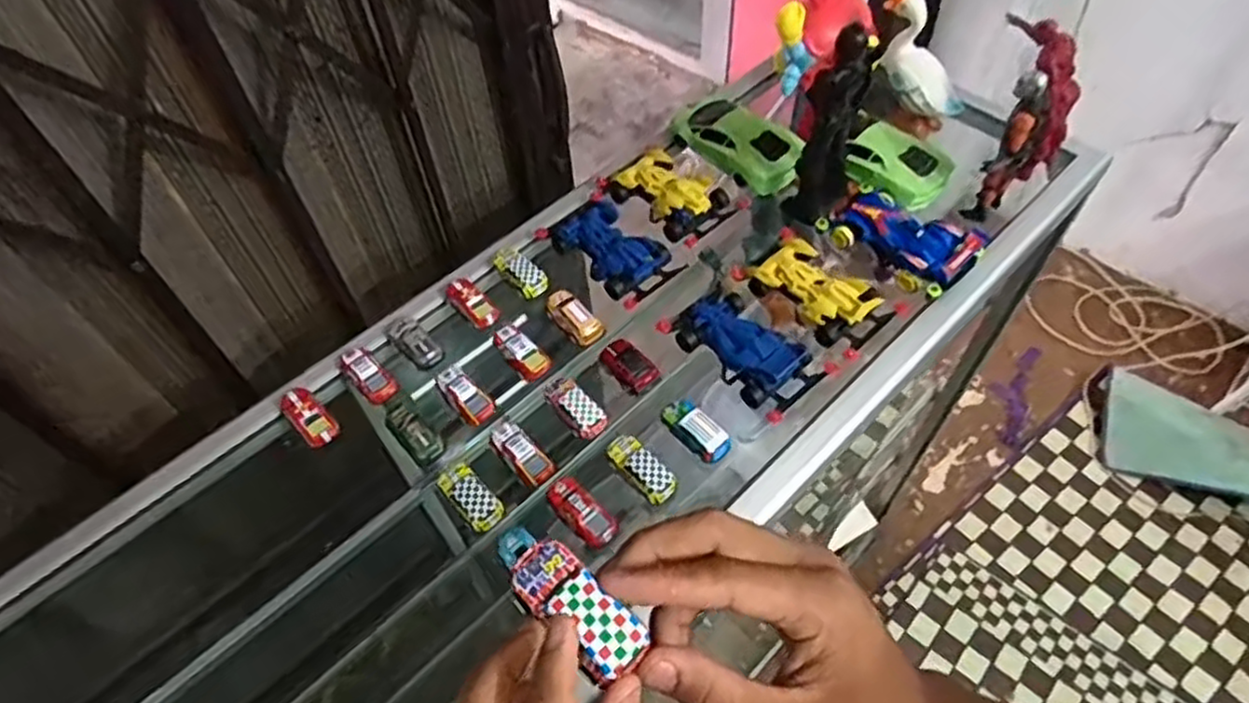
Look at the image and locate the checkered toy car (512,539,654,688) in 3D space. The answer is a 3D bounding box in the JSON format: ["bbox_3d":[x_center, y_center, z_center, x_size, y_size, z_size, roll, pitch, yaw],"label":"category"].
[{"bbox_3d":[-0.019,0.102,0.294,0.060,0.014,0.027,39,65,23],"label":"checkered toy car"}]

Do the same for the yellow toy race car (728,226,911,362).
[{"bbox_3d":[0.185,-0.062,0.698,0.142,0.044,0.085,38,64,26],"label":"yellow toy race car"}]

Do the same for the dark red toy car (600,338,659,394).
[{"bbox_3d":[0.003,0.010,0.647,0.026,0.019,0.053,-37,60,-21],"label":"dark red toy car"}]

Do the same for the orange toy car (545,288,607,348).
[{"bbox_3d":[-0.048,-0.033,0.692,0.027,0.020,0.069,-36,60,-21],"label":"orange toy car"}]

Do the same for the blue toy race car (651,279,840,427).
[{"bbox_3d":[0.107,-0.008,0.661,0.082,0.036,0.142,-38,60,-22],"label":"blue toy race car"}]

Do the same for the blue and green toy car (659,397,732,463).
[{"bbox_3d":[0.058,0.064,0.615,0.028,0.025,0.062,-38,61,-22],"label":"blue and green toy car"}]

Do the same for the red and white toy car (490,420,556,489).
[{"bbox_3d":[-0.087,0.081,0.608,0.028,0.014,0.069,-36,60,-21],"label":"red and white toy car"}]

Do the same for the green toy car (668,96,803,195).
[{"bbox_3d":[0.119,-0.237,0.824,0.087,0.057,0.175,-27,57,-16],"label":"green toy car"}]

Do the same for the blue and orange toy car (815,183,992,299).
[{"bbox_3d":[0.271,-0.114,0.726,0.082,0.033,0.139,-39,61,-22],"label":"blue and orange toy car"}]

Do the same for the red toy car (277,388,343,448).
[{"bbox_3d":[-0.272,0.056,0.636,0.029,0.015,0.060,-40,61,-23],"label":"red toy car"}]

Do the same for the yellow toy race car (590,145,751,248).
[{"bbox_3d":[0.049,-0.172,0.778,0.082,0.045,0.137,-38,60,-22],"label":"yellow toy race car"}]

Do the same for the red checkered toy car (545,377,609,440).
[{"bbox_3d":[-0.044,0.046,0.633,0.030,0.016,0.065,-36,60,-20],"label":"red checkered toy car"}]

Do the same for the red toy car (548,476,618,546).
[{"bbox_3d":[-0.035,0.127,0.581,0.028,0.017,0.060,-40,61,-23],"label":"red toy car"}]

